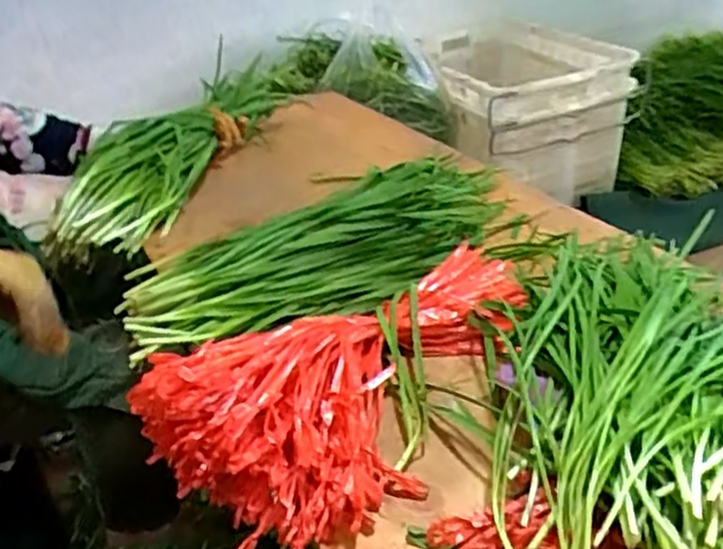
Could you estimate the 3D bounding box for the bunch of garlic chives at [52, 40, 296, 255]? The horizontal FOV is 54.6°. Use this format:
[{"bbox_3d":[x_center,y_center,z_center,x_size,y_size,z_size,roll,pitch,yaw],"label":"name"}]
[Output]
[{"bbox_3d":[-0.256,-0.183,0.994,0.150,0.095,0.441,7,36,19],"label":"bunch of garlic chives"}]

